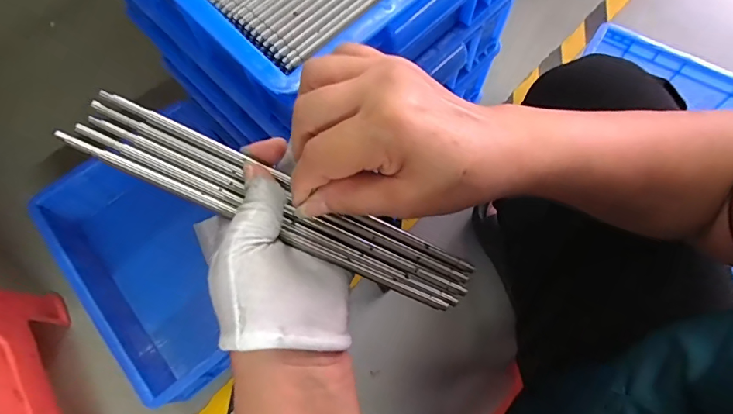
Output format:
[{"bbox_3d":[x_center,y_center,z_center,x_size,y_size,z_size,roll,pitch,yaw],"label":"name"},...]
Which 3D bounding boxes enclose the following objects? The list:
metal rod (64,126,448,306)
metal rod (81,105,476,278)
[{"bbox_3d":[-0.063,0.011,0.272,0.247,0.004,0.007,25,71,-6],"label":"metal rod"},{"bbox_3d":[-0.045,-0.006,0.280,0.250,0.004,0.009,26,71,-9],"label":"metal rod"}]

